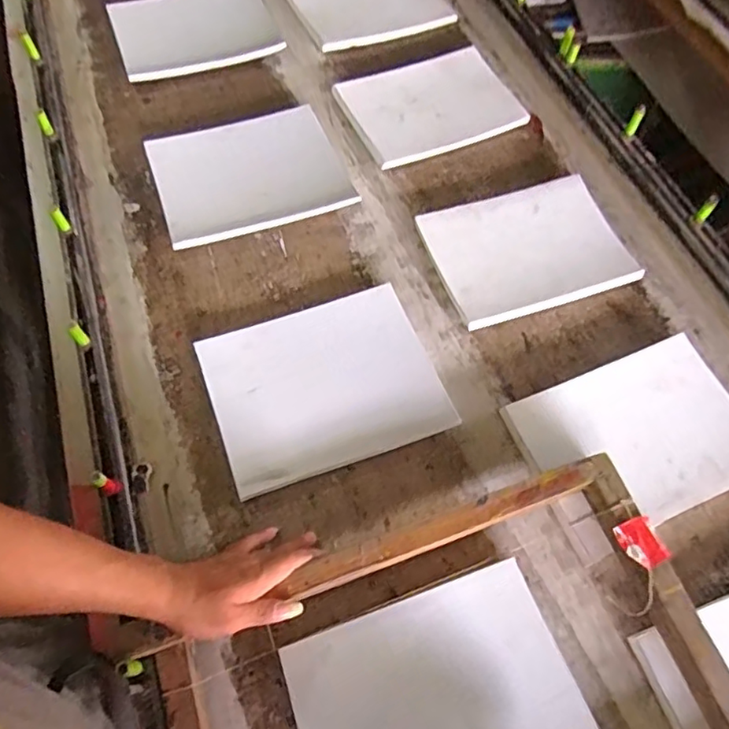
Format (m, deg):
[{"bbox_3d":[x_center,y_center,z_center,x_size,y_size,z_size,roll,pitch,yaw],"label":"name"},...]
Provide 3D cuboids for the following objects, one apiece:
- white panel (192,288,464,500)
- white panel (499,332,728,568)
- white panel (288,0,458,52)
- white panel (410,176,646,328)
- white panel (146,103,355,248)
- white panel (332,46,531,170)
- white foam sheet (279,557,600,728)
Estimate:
[{"bbox_3d":[-0.053,0.022,0.729,0.271,0.013,0.220,-18,65,-9],"label":"white panel"},{"bbox_3d":[0.330,0.089,0.704,0.270,0.018,0.192,-21,66,-10],"label":"white panel"},{"bbox_3d":[0.007,-0.679,1.081,0.264,0.017,0.225,-24,66,-11],"label":"white panel"},{"bbox_3d":[0.225,-0.166,0.825,0.259,0.017,0.194,-17,65,-8],"label":"white panel"},{"bbox_3d":[-0.175,-0.292,0.878,0.270,0.014,0.222,-19,65,-9],"label":"white panel"},{"bbox_3d":[0.110,-0.429,0.960,0.276,0.017,0.202,-22,66,-11],"label":"white panel"},{"bbox_3d":[0.072,0.332,0.565,0.263,0.020,0.201,-19,61,-5],"label":"white foam sheet"}]

